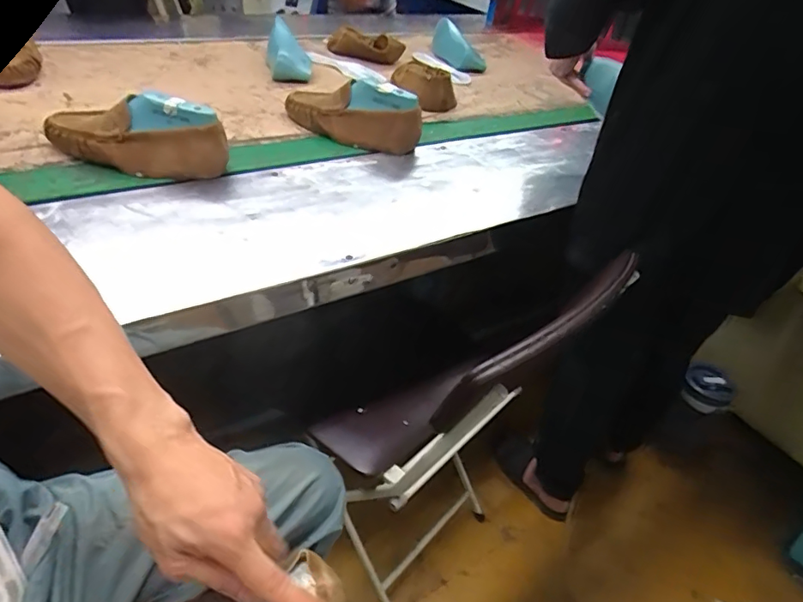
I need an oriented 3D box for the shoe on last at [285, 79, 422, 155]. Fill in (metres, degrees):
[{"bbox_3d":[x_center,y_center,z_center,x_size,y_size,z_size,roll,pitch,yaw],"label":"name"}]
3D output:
[{"bbox_3d":[-0.098,-0.363,0.977,0.284,0.102,0.088,18,42,16],"label":"shoe on last"}]

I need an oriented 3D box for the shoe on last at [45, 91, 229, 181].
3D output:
[{"bbox_3d":[-0.415,-0.261,0.792,0.286,0.099,0.083,10,41,7],"label":"shoe on last"}]

